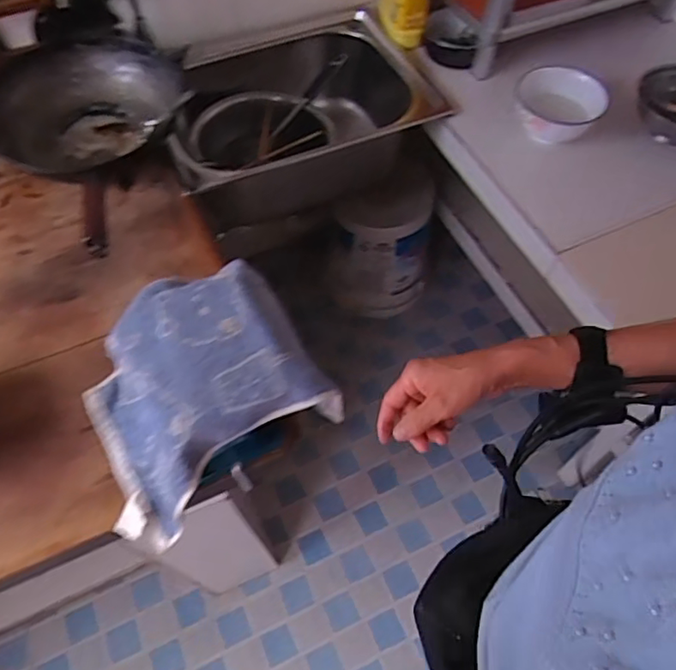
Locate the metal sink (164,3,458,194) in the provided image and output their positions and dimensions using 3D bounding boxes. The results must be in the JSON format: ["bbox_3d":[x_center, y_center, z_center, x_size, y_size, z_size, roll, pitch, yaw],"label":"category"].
[{"bbox_3d":[-0.089,-0.452,1.181,0.515,0.208,0.406,-21,62,-12],"label":"metal sink"}]

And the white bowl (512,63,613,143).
[{"bbox_3d":[0.393,-0.407,1.032,0.145,0.071,0.155,0,60,0],"label":"white bowl"}]

